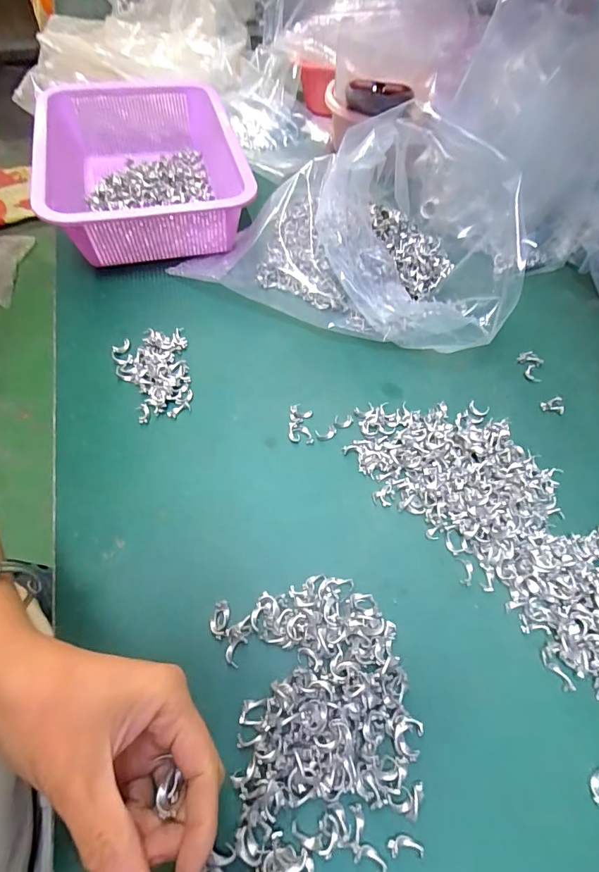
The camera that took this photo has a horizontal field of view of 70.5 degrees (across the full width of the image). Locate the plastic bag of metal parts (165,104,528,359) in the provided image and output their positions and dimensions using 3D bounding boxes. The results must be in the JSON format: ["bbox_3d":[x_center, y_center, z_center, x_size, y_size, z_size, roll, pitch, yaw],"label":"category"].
[{"bbox_3d":[0.080,-0.239,0.442,0.306,0.154,0.239,18,59,8],"label":"plastic bag of metal parts"}]

